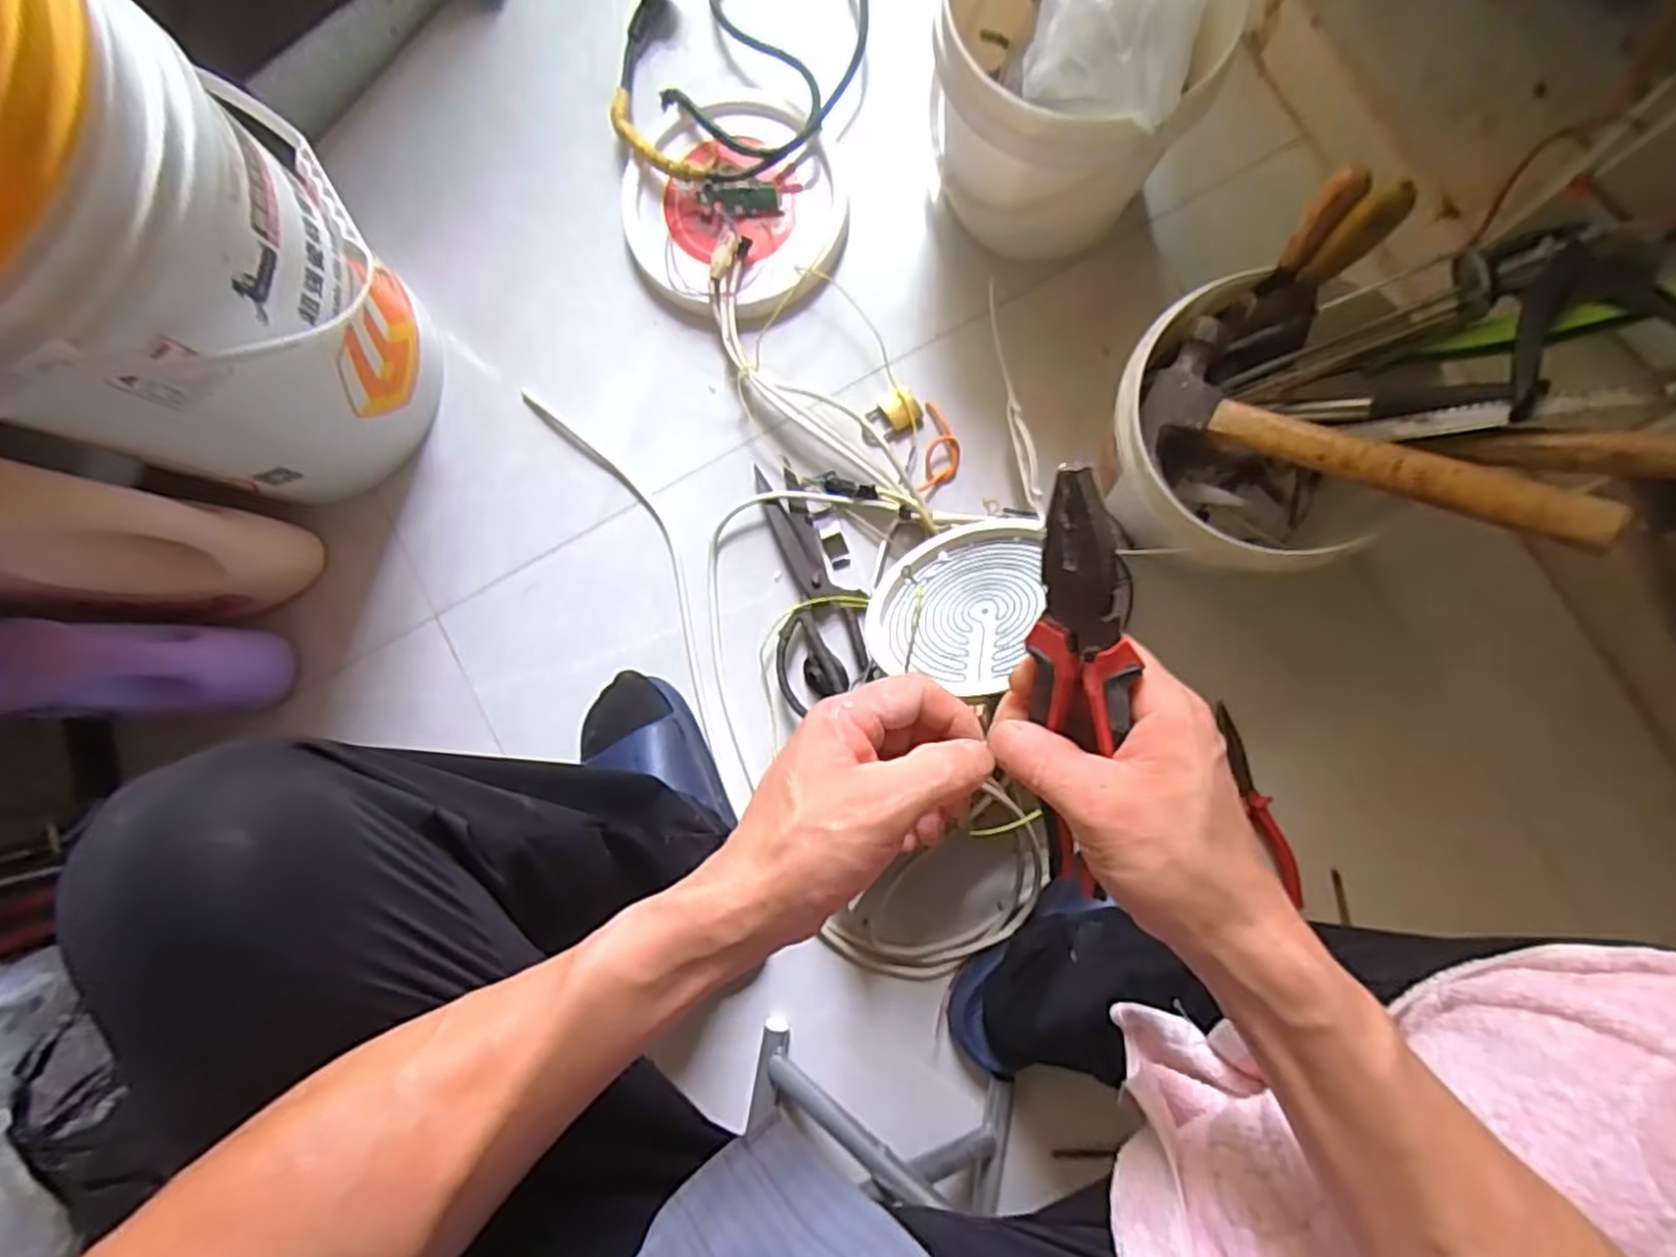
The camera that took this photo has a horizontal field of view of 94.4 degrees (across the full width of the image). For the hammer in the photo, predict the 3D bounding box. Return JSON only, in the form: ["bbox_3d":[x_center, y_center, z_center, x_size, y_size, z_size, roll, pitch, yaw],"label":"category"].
[{"bbox_3d":[0.373,-0.133,0.555,0.301,0.042,0.096,32,89,30],"label":"hammer"}]

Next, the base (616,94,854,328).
[{"bbox_3d":[-0.108,-0.421,0.777,0.234,0.034,0.210,28,88,6],"label":"base"}]

